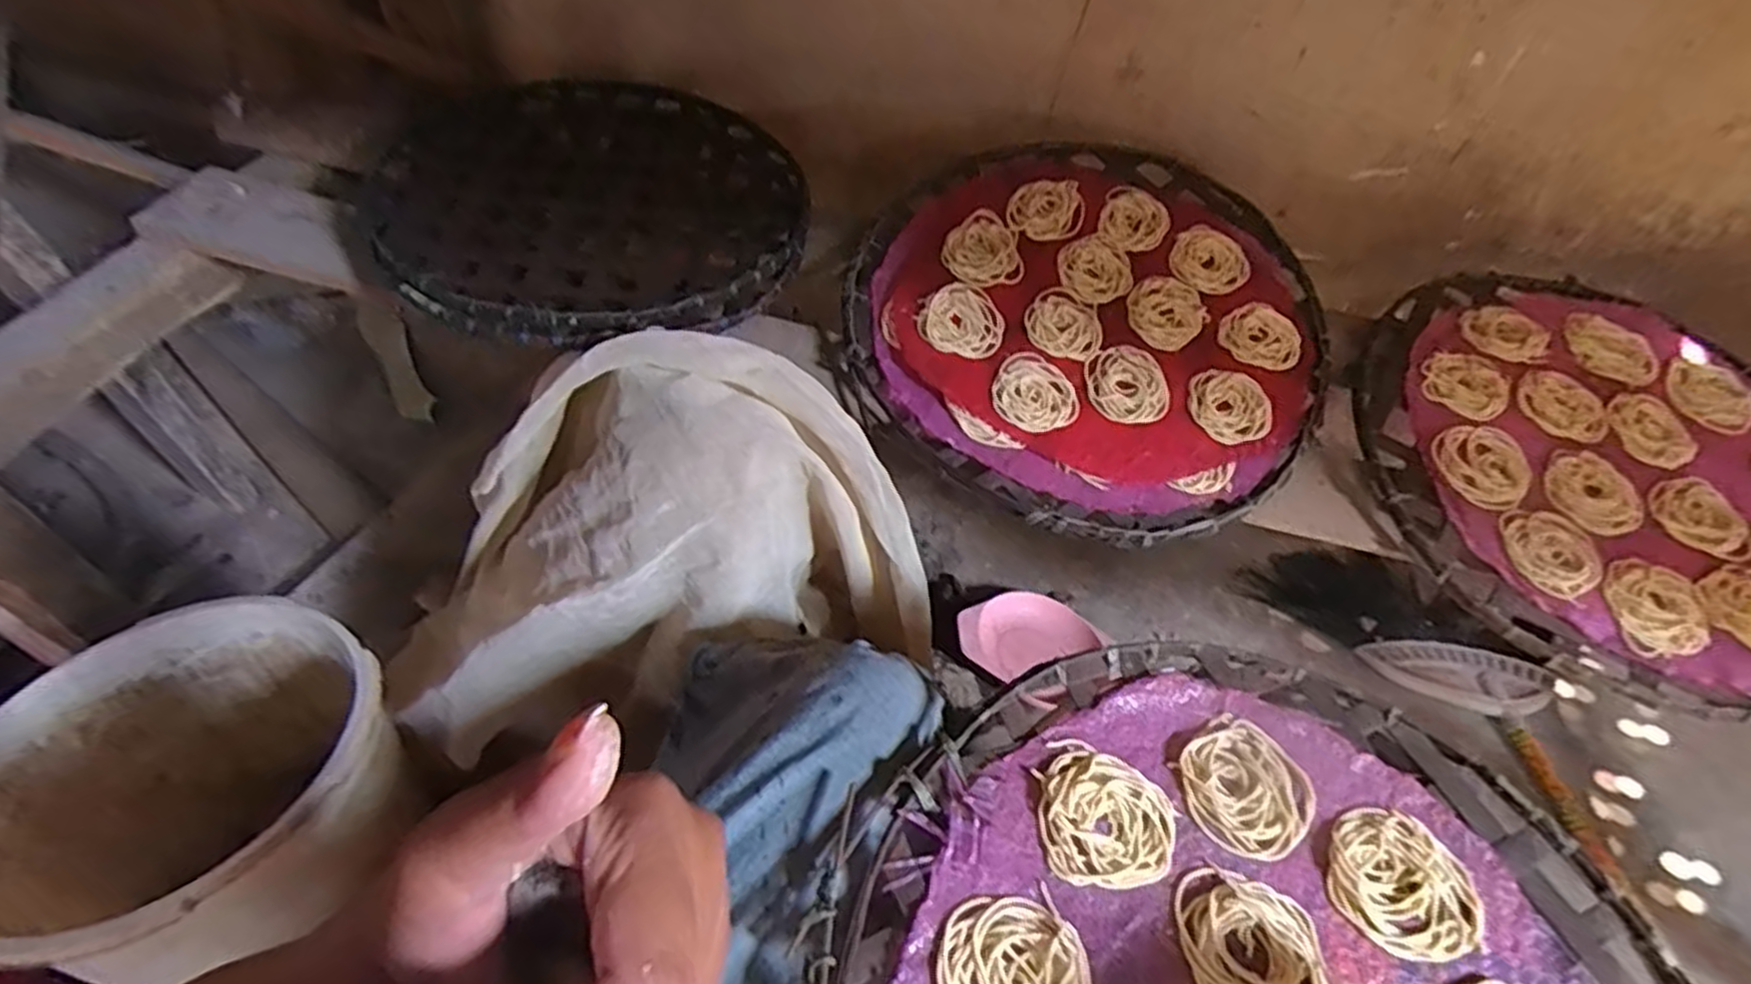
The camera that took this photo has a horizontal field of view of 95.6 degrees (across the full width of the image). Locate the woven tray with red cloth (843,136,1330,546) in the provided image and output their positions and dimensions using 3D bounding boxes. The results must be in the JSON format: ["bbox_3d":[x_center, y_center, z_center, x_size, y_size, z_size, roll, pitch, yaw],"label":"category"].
[{"bbox_3d":[0.183,-0.153,0.676,0.382,0.079,0.395,33,55,19],"label":"woven tray with red cloth"}]

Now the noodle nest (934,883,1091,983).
[{"bbox_3d":[0.062,0.219,0.353,0.067,0.009,0.068,-8,53,-13],"label":"noodle nest"}]

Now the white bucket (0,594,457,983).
[{"bbox_3d":[-0.447,0.211,0.547,0.235,0.209,0.218,33,55,19],"label":"white bucket"}]

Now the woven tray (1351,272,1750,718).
[{"bbox_3d":[0.583,-0.018,0.627,0.380,0.063,0.377,34,56,19],"label":"woven tray"}]

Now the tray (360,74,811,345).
[{"bbox_3d":[-0.248,-0.243,0.677,0.372,0.041,0.396,-7,53,-12],"label":"tray"}]

